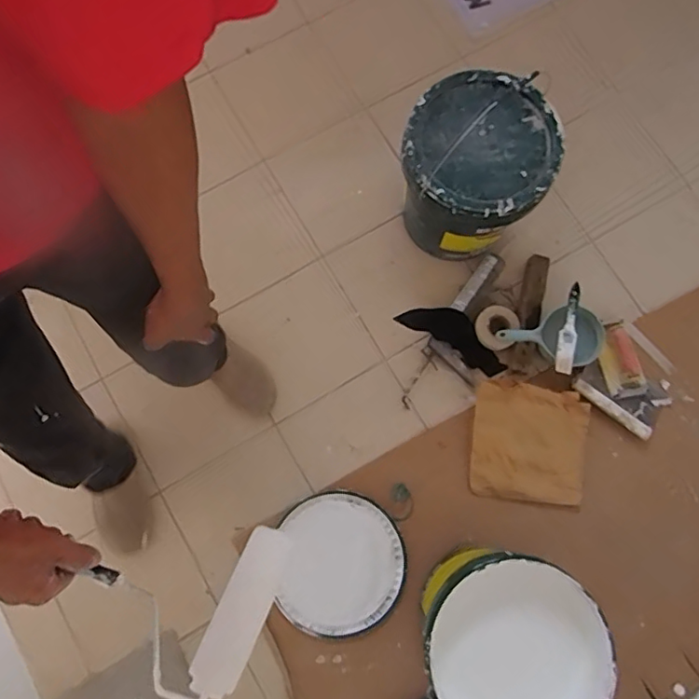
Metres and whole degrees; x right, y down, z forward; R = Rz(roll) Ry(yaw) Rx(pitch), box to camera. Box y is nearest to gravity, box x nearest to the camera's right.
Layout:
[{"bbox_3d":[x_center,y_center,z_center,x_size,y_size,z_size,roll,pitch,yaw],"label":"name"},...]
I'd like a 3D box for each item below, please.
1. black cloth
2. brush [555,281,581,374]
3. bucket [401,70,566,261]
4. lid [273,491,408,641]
[{"bbox_3d":[0.255,-0.037,1.355,0.273,0.038,0.087,35,80,6],"label":"black cloth"},{"bbox_3d":[0.495,-0.052,1.275,0.039,0.016,0.213,12,79,1],"label":"brush"},{"bbox_3d":[0.268,-0.368,1.266,0.291,0.316,0.305,0,79,-1],"label":"bucket"},{"bbox_3d":[-0.017,0.484,1.267,0.276,0.020,0.300,0,79,-1],"label":"lid"}]

